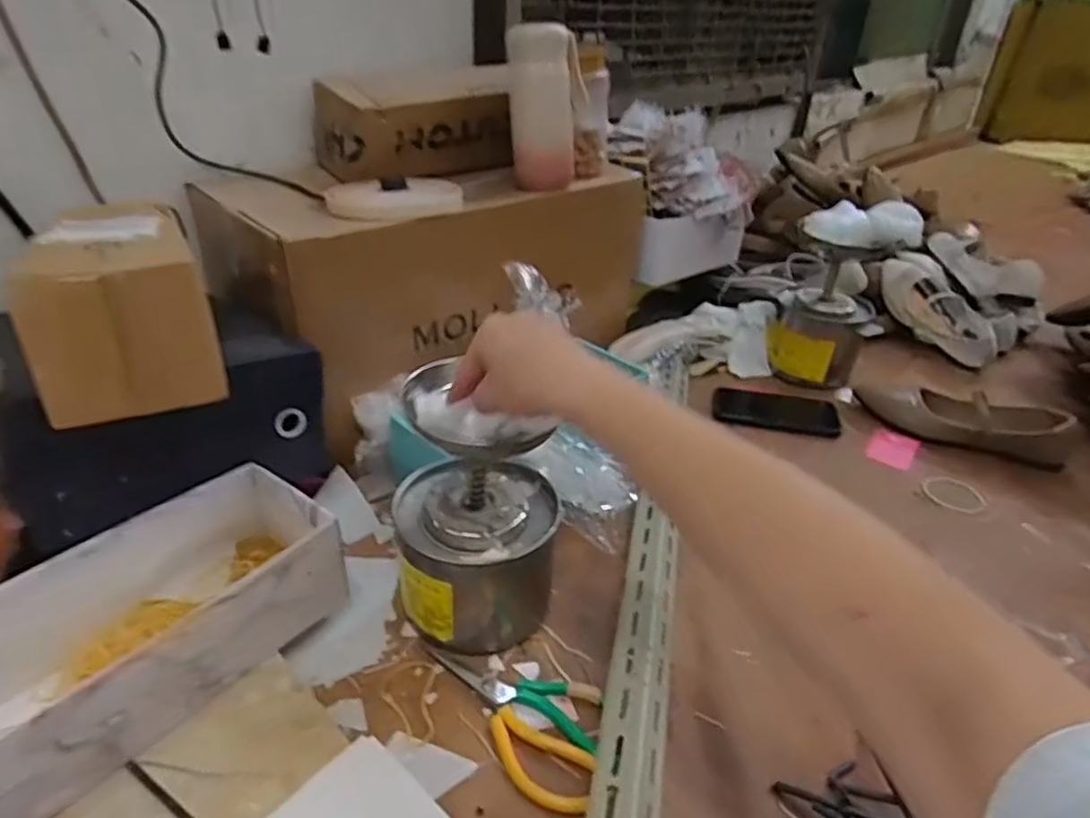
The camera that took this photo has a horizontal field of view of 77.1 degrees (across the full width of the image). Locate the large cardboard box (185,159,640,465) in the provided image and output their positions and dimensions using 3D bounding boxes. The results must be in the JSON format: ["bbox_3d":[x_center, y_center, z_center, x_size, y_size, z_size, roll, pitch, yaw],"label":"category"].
[{"bbox_3d":[-0.120,-0.182,0.896,0.526,0.235,0.260,-24,41,-35],"label":"large cardboard box"}]

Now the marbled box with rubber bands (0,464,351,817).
[{"bbox_3d":[-0.299,0.161,0.516,0.138,0.089,0.274,22,37,27],"label":"marbled box with rubber bands"}]

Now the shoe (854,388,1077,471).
[{"bbox_3d":[0.553,0.012,0.908,0.256,0.054,0.091,17,35,21],"label":"shoe"}]

